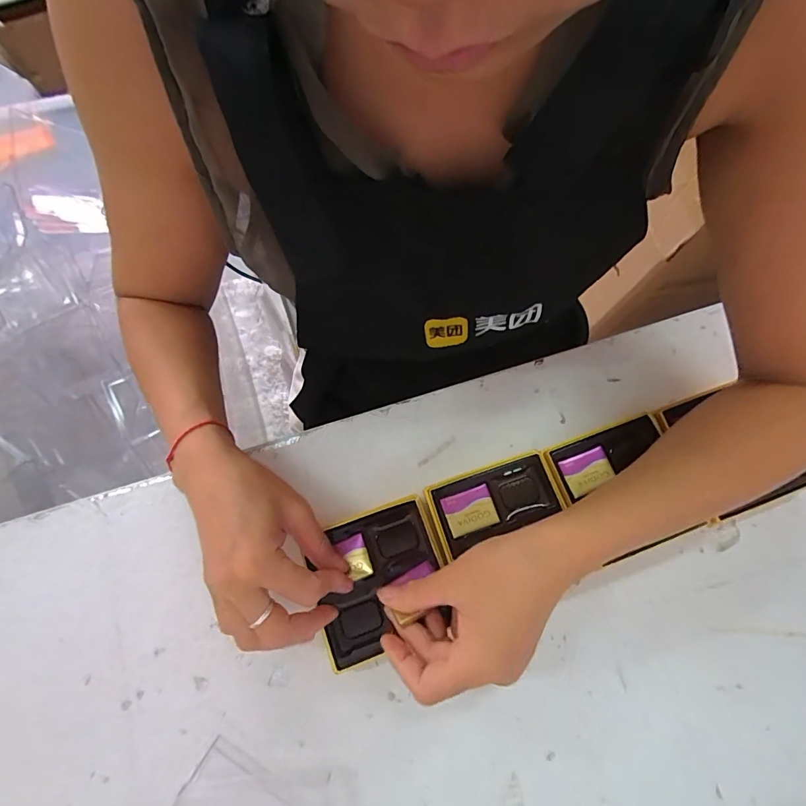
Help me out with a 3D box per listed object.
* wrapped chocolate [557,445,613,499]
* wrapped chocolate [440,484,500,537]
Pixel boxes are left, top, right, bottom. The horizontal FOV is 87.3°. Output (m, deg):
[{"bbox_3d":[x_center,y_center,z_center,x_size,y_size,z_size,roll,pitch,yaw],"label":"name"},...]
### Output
[{"bbox_3d":[0.146,0.052,0.335,0.039,0.004,0.027,-19,75,-7],"label":"wrapped chocolate"},{"bbox_3d":[0.051,0.083,0.326,0.038,0.004,0.030,-17,74,-6],"label":"wrapped chocolate"}]

